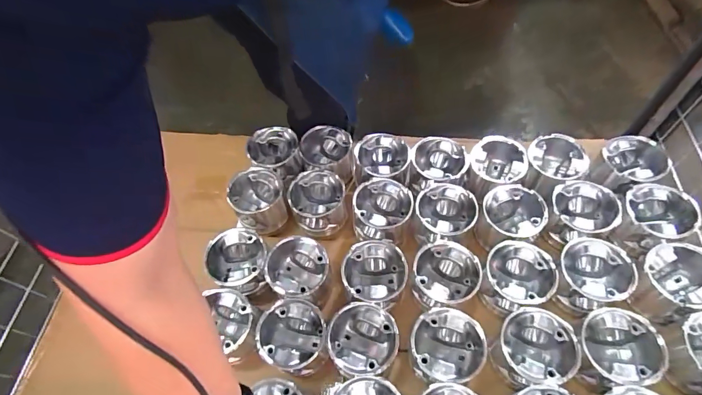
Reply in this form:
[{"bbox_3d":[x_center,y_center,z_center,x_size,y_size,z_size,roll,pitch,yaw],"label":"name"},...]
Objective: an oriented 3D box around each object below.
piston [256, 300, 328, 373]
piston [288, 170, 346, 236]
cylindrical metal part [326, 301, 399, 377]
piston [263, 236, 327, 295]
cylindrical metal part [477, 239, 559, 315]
[{"bbox_3d":[-0.080,0.199,0.555,0.090,0.067,0.091,-2,58,3],"label":"piston"},{"bbox_3d":[-0.056,0.016,0.675,0.093,0.095,0.084,-1,58,4],"label":"piston"},{"bbox_3d":[0.017,0.204,0.549,0.091,0.078,0.092,-2,58,3],"label":"cylindrical metal part"},{"bbox_3d":[-0.082,0.110,0.602,0.091,0.073,0.086,-2,58,3],"label":"piston"},{"bbox_3d":[0.244,0.121,0.578,0.090,0.078,0.096,-2,58,3],"label":"cylindrical metal part"}]

